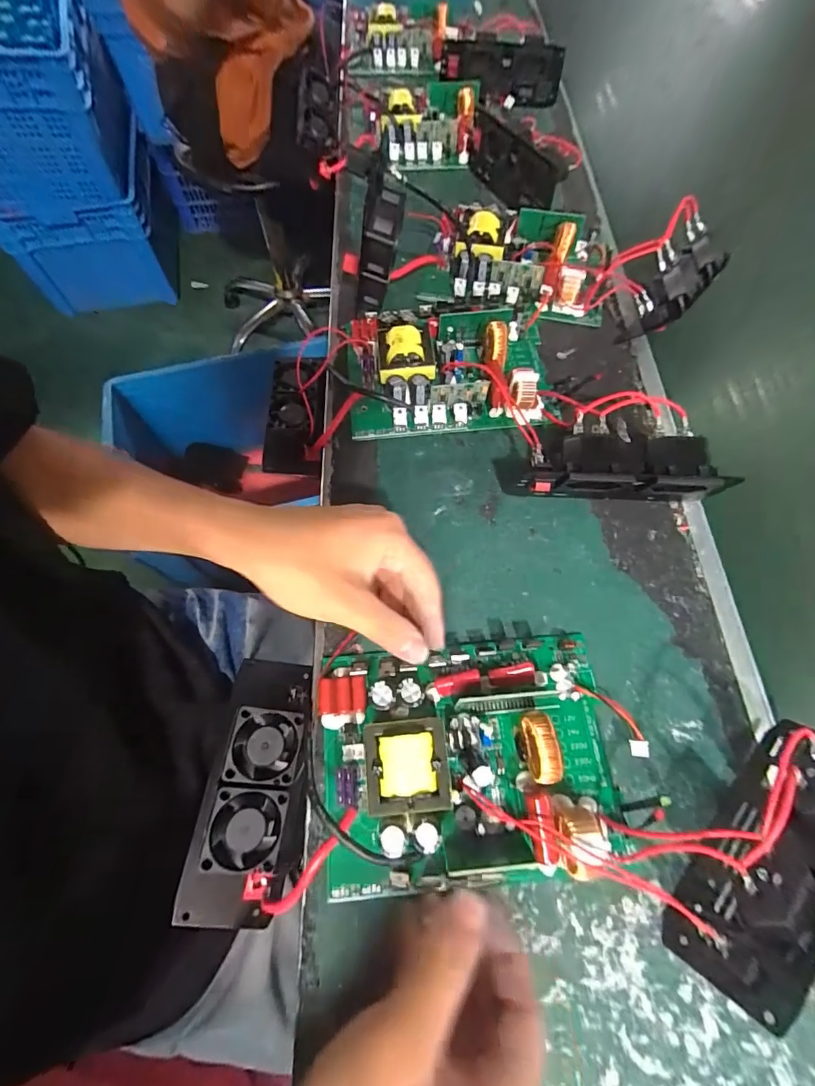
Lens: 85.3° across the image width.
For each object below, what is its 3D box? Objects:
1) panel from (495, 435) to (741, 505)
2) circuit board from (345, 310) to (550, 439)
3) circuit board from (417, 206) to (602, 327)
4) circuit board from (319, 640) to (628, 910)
[{"bbox_3d":[0.141,-0.053,0.311,0.142,0.061,0.051,5,67,2],"label":"panel"},{"bbox_3d":[0.033,-0.151,0.366,0.166,0.037,0.122,-1,67,0],"label":"circuit board"},{"bbox_3d":[0.102,-0.263,0.412,0.167,0.040,0.127,13,67,6],"label":"circuit board"},{"bbox_3d":[0.036,0.120,0.251,0.178,0.037,0.131,-4,67,-2],"label":"circuit board"}]

